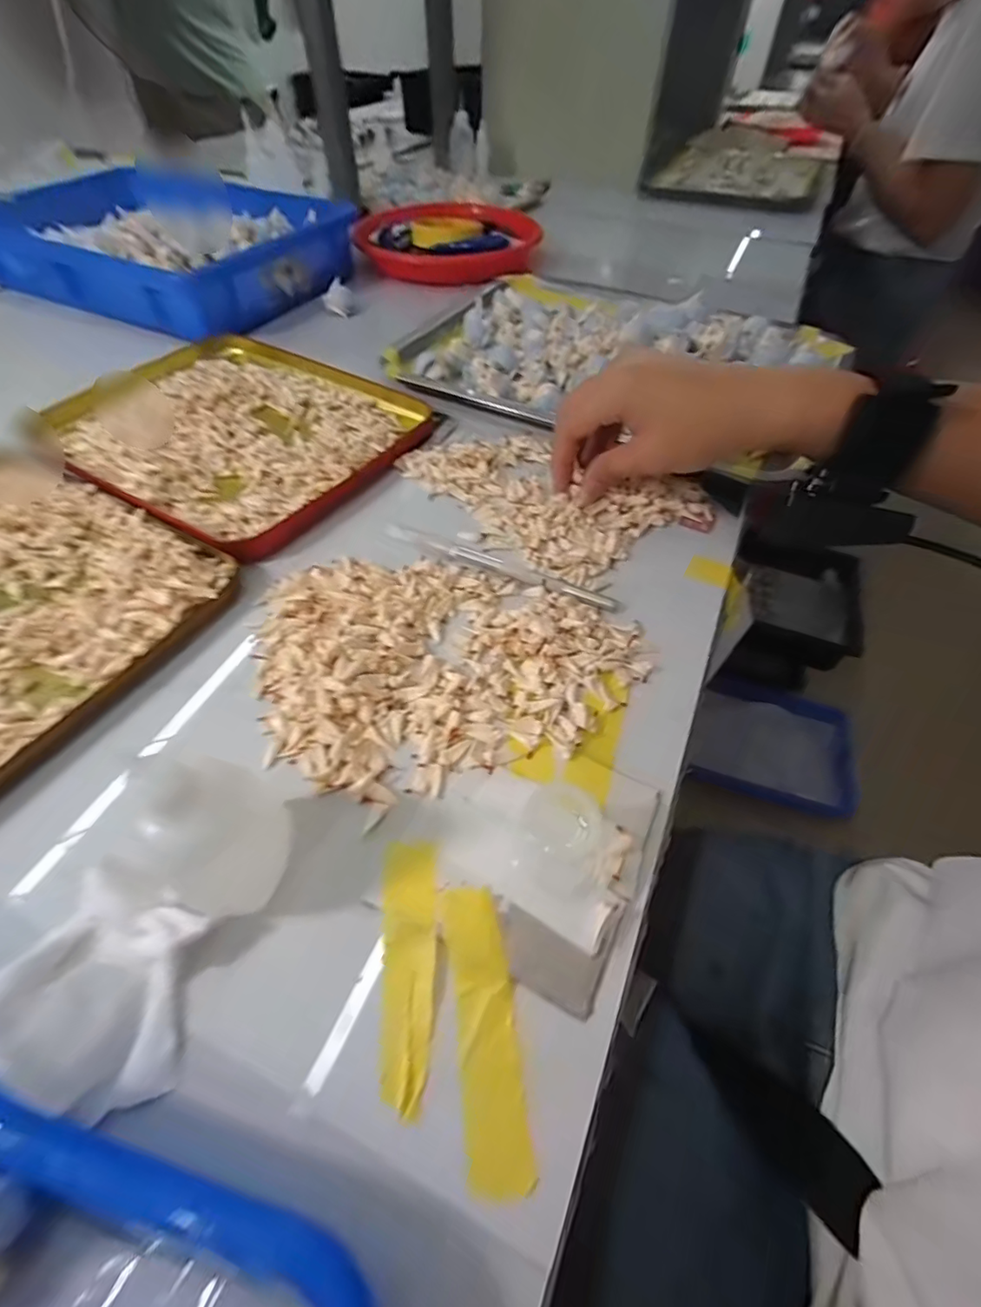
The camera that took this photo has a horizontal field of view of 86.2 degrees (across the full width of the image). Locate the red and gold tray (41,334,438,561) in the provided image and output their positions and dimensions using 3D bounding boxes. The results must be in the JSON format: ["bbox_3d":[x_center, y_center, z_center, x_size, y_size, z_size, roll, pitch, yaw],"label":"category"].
[{"bbox_3d":[-0.201,-0.174,0.395,0.264,0.015,0.197,27,57,18],"label":"red and gold tray"}]

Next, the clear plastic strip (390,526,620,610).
[{"bbox_3d":[0.004,-0.053,0.308,0.145,0.004,0.012,22,55,15],"label":"clear plastic strip"}]

